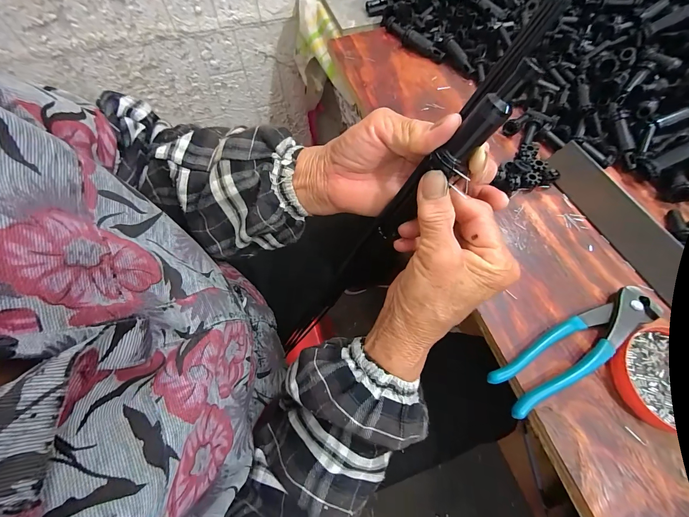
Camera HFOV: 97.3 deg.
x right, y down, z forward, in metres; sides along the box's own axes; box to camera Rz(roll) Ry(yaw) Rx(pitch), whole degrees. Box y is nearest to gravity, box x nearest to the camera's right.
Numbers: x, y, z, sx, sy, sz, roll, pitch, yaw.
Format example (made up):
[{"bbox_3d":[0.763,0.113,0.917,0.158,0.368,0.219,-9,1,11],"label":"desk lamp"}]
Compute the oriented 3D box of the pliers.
[{"bbox_3d":[0.197,0.075,0.259,0.164,0.016,0.039,-25,68,-11],"label":"pliers"}]

